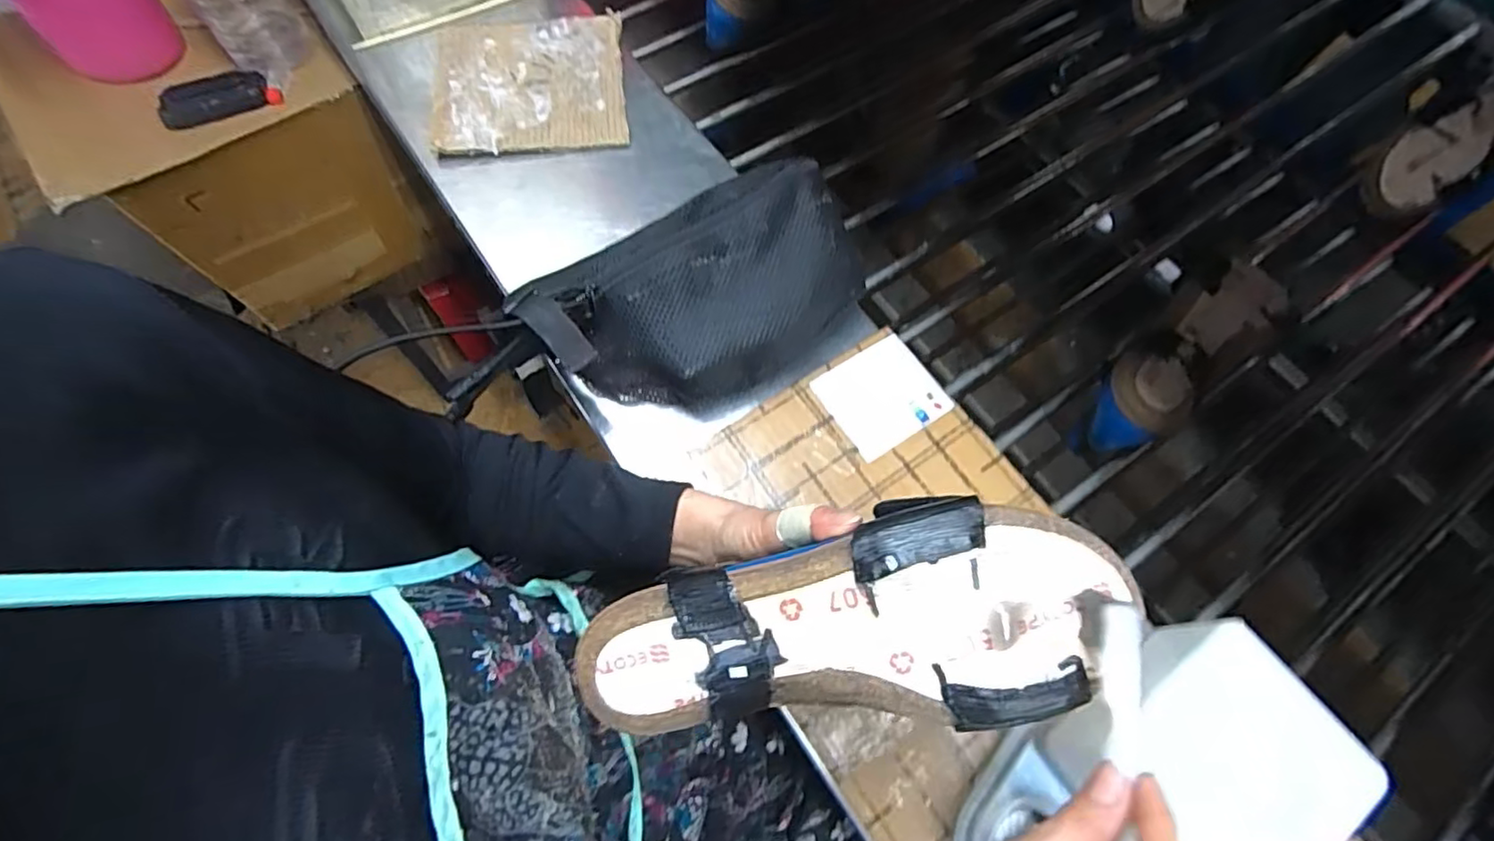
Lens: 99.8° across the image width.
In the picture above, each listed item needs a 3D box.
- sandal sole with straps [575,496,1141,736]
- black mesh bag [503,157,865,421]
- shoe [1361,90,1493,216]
[{"bbox_3d":[0.042,0.092,0.287,0.239,0.048,0.087,-13,89,12],"label":"sandal sole with straps"},{"bbox_3d":[-0.027,-0.084,0.463,0.235,0.088,0.121,-27,70,-14],"label":"black mesh bag"},{"bbox_3d":[0.742,-0.293,0.647,0.245,0.070,0.085,-27,70,-13],"label":"shoe"}]

